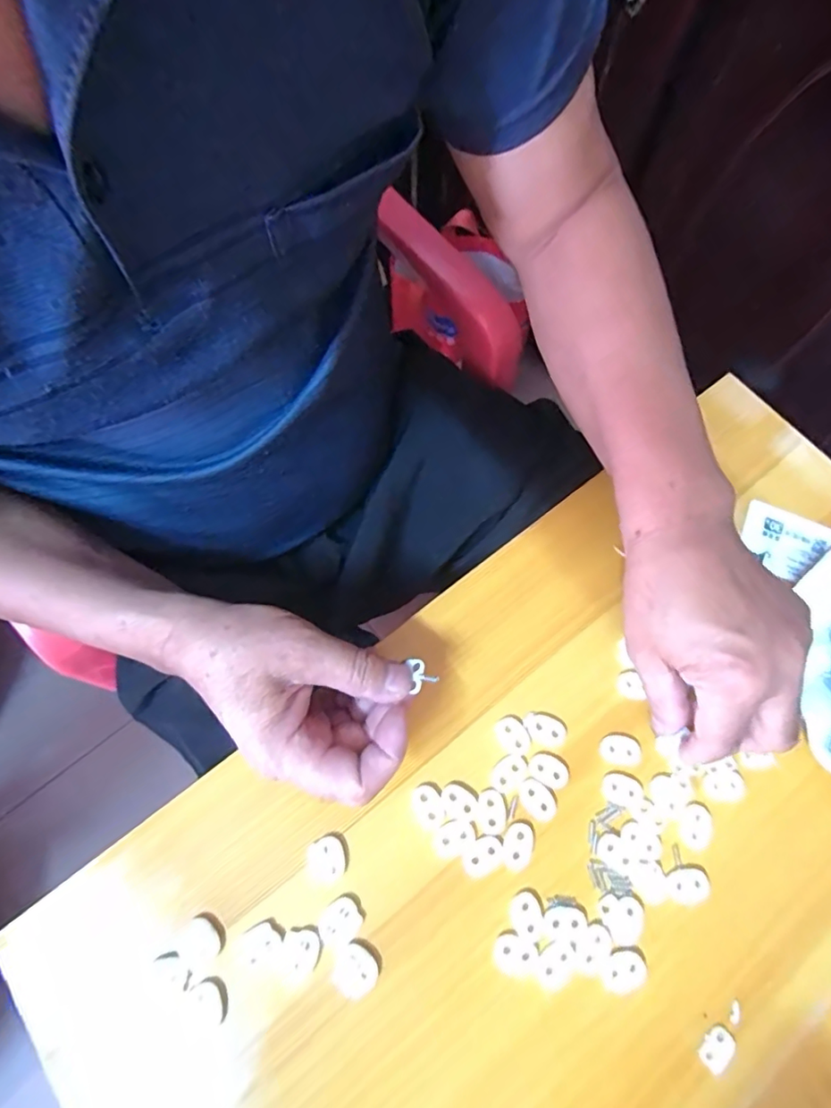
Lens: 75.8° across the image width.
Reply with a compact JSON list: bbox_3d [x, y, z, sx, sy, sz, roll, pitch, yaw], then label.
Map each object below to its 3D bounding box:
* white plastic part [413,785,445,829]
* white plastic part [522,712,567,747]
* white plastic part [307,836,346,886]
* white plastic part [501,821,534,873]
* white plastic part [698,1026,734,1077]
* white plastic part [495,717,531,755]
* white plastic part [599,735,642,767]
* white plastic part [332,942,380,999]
[{"bbox_3d":[0.008,0.145,0.306,0.015,0.004,0.023,-18,72,-8],"label":"white plastic part"},{"bbox_3d":[0.078,0.106,0.321,0.026,0.004,0.016,17,70,4],"label":"white plastic part"},{"bbox_3d":[-0.049,0.170,0.296,0.020,0.004,0.022,-27,73,-11],"label":"white plastic part"},{"bbox_3d":[0.058,0.164,0.300,0.016,0.004,0.025,18,70,5],"label":"white plastic part"},{"bbox_3d":[0.153,0.252,0.270,0.013,0.004,0.019,40,73,12],"label":"white plastic part"},{"bbox_3d":[0.059,0.110,0.321,0.017,0.004,0.022,-27,73,-11],"label":"white plastic part"},{"bbox_3d":[0.122,0.117,0.317,0.023,0.004,0.016,4,70,0],"label":"white plastic part"},{"bbox_3d":[-0.032,0.218,0.278,0.022,0.004,0.021,35,73,10],"label":"white plastic part"}]

